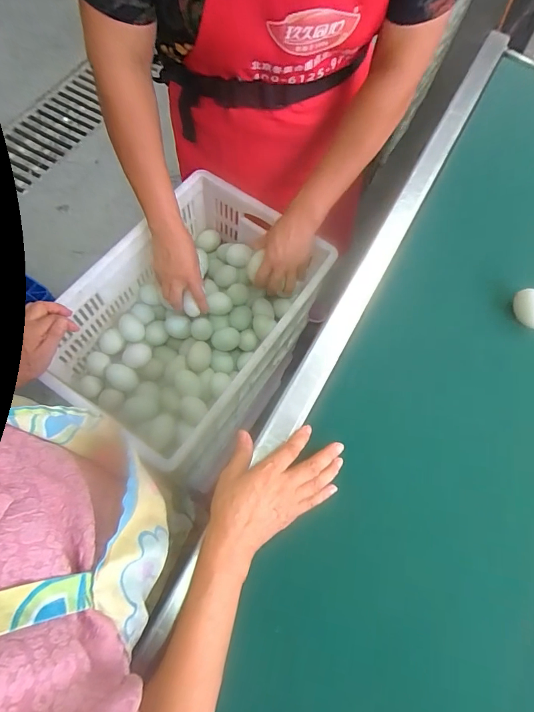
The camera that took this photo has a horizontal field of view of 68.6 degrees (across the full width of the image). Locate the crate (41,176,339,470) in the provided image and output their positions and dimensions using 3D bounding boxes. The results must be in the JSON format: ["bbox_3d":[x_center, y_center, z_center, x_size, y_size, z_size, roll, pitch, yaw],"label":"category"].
[{"bbox_3d":[-0.127,-0.086,0.720,0.302,0.175,0.427,31,72,12],"label":"crate"}]

